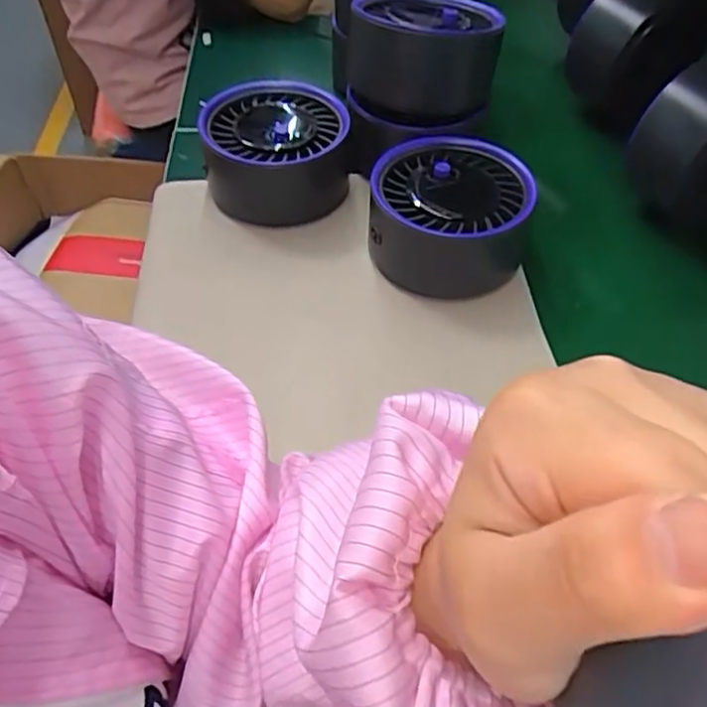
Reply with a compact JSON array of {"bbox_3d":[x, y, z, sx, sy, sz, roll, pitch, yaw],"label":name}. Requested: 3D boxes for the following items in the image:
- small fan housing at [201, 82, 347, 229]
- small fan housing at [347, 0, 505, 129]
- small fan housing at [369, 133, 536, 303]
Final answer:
[{"bbox_3d":[-0.075,-0.193,0.658,0.134,0.089,0.139,0,50,0],"label":"small fan housing"},{"bbox_3d":[0.066,-0.281,0.631,0.131,0.084,0.127,9,50,7],"label":"small fan housing"},{"bbox_3d":[0.084,-0.115,0.595,0.134,0.087,0.132,13,51,10],"label":"small fan housing"}]

